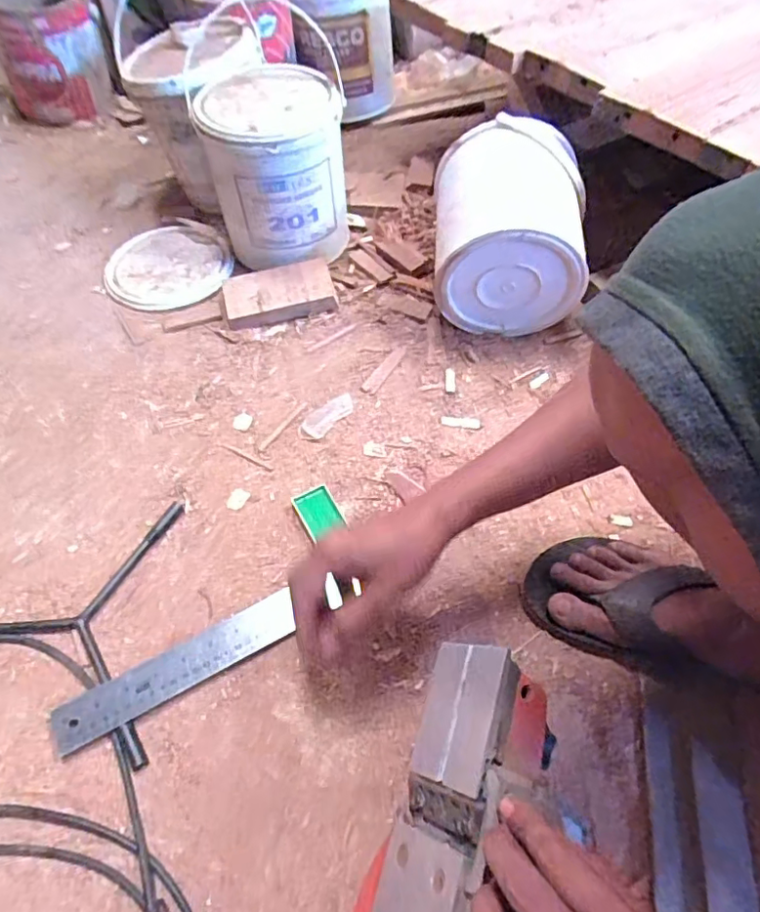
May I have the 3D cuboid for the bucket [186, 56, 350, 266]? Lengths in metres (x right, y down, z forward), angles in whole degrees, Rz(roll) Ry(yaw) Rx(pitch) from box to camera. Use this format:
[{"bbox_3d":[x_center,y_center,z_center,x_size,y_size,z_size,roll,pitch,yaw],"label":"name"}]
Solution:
[{"bbox_3d":[-0.135,-0.365,0.740,0.157,0.204,0.157,-1,56,1],"label":"bucket"}]

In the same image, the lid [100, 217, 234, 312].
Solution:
[{"bbox_3d":[-0.296,-0.269,0.798,0.172,0.013,0.169,-1,56,1],"label":"lid"}]

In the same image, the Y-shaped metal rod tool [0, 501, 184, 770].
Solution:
[{"bbox_3d":[-0.310,0.157,0.524,0.219,0.009,0.238,-4,56,-1],"label":"Y-shaped metal rod tool"}]

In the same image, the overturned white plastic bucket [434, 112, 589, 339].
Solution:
[{"bbox_3d":[0.156,-0.265,0.692,0.167,0.183,0.171,2,56,3],"label":"overturned white plastic bucket"}]

